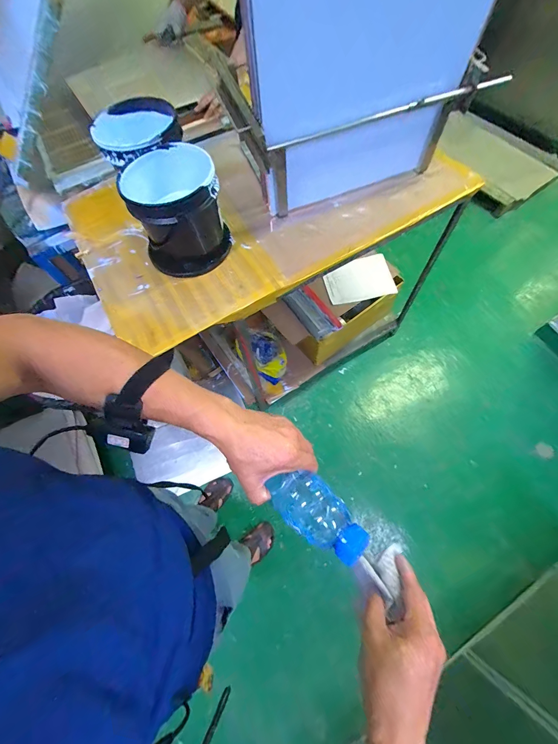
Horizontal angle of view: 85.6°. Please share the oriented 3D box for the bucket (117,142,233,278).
[{"bbox_3d":[-0.230,-0.371,0.709,0.193,0.194,0.204,-1,66,2],"label":"bucket"}]

